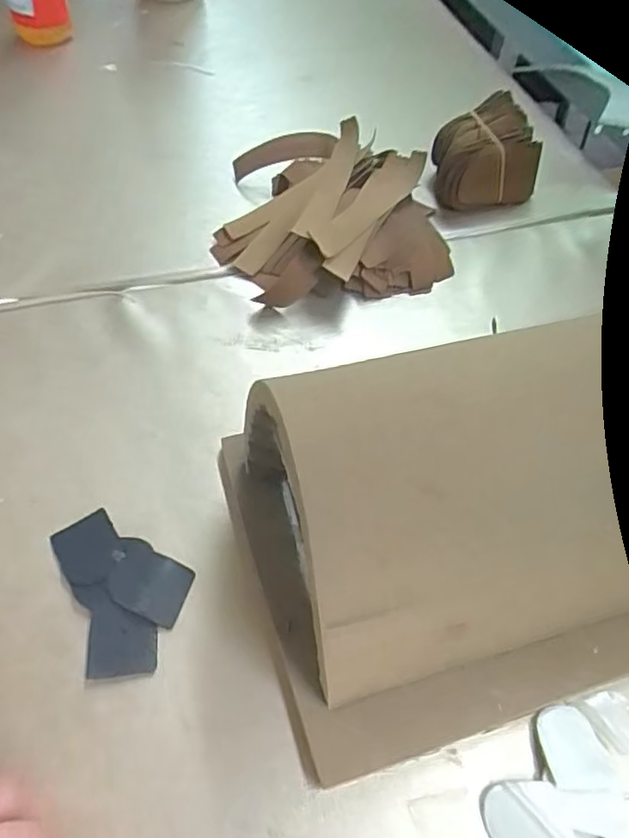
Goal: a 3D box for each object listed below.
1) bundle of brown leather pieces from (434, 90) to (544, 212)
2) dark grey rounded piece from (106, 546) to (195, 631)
[{"bbox_3d":[0.123,-0.190,0.440,0.069,0.056,0.049,-10,56,-10],"label":"bundle of brown leather pieces"},{"bbox_3d":[-0.074,0.072,0.267,0.036,0.005,0.027,20,56,11],"label":"dark grey rounded piece"}]

